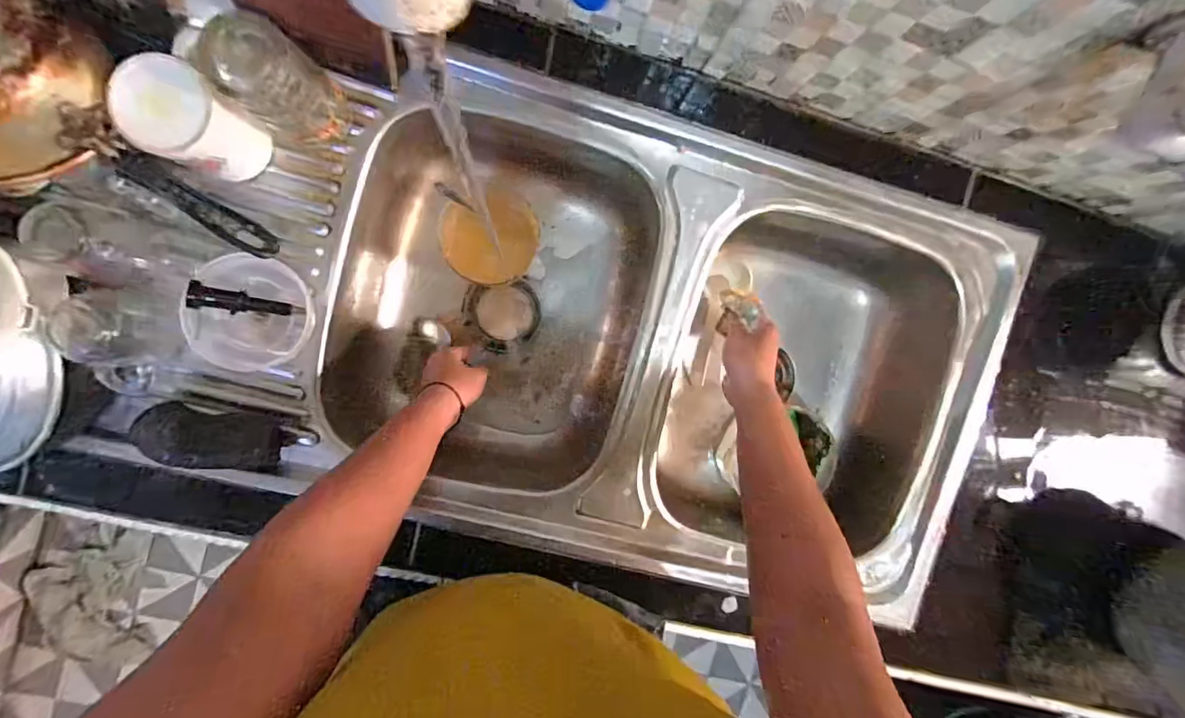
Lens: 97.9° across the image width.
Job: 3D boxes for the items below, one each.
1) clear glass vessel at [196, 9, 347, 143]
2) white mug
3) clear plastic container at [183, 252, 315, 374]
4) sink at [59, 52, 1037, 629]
[{"bbox_3d":[-0.279,-0.245,0.470,0.066,0.133,0.073,31,90,-9],"label":"clear glass vessel"},{"bbox_3d":[-0.360,-0.212,0.469,0.075,0.105,0.074,-1,95,-7],"label":"white mug"},{"bbox_3d":[-0.345,-0.043,0.520,0.101,0.051,0.115,25,91,-8],"label":"clear plastic container"},{"bbox_3d":[0.046,-0.019,0.658,0.831,0.196,0.492,14,93,-8],"label":"sink"}]

